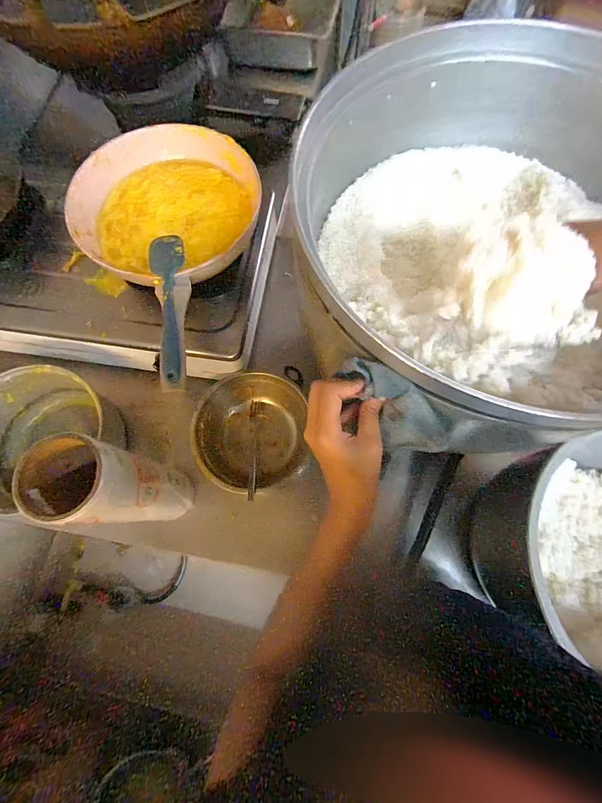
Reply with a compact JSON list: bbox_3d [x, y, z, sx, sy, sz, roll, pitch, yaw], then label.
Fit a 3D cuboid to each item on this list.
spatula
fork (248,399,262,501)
[{"bbox_3d":[-0.182,-0.137,0.482,0.046,0.033,0.243,-10,73,-3],"label":"spatula"},{"bbox_3d":[-0.092,0.096,0.681,0.020,0.022,0.196,2,91,1],"label":"fork"}]

